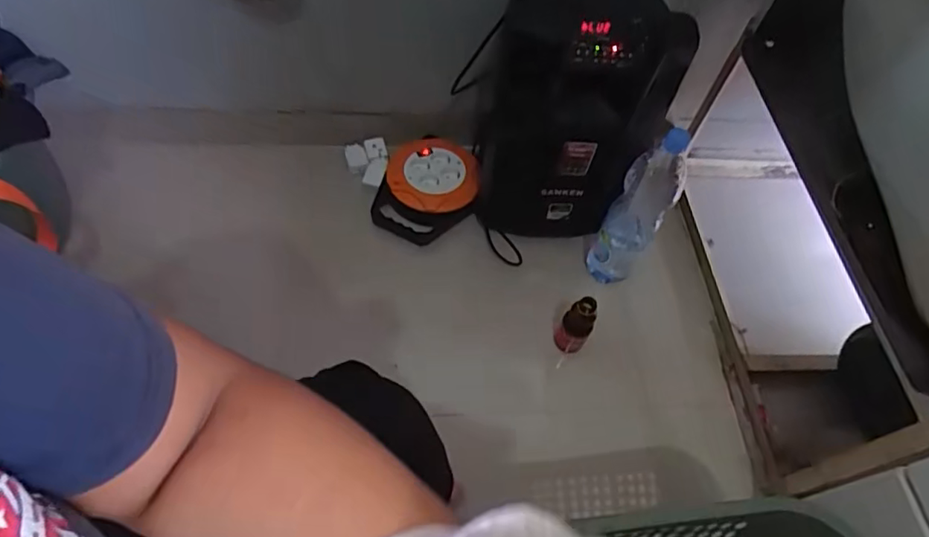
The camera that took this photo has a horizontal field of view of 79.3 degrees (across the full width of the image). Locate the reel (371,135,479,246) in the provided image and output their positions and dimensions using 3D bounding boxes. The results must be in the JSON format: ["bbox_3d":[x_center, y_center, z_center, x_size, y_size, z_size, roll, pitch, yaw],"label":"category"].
[{"bbox_3d":[-0.075,-0.179,1.221,0.200,0.113,0.279,11,56,3],"label":"reel"}]

